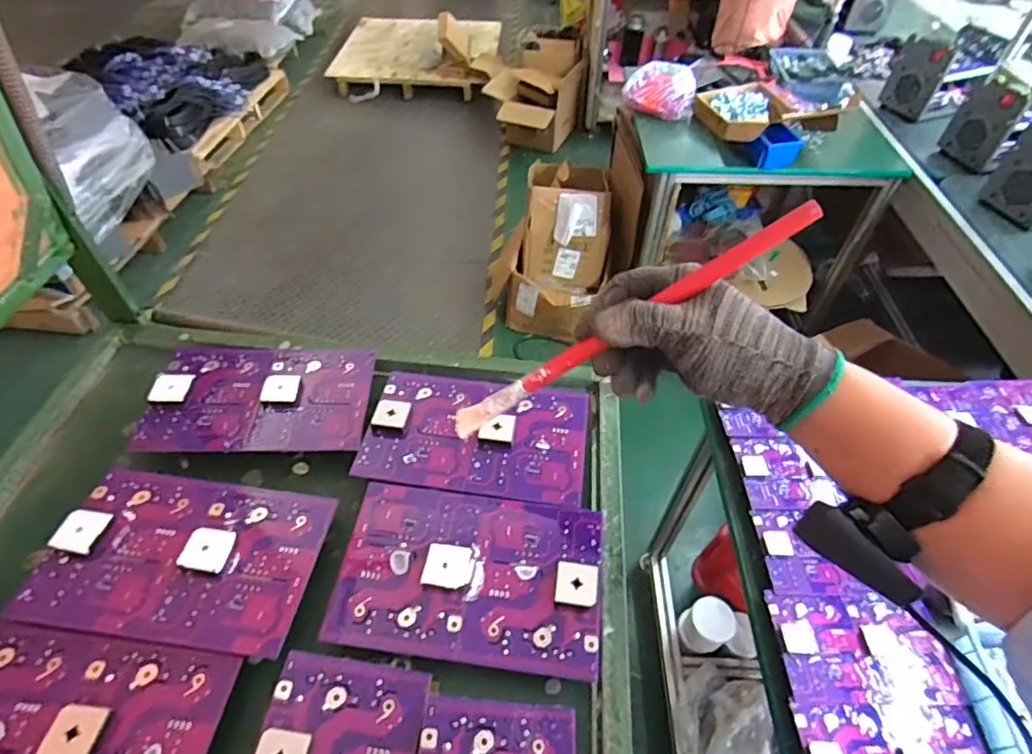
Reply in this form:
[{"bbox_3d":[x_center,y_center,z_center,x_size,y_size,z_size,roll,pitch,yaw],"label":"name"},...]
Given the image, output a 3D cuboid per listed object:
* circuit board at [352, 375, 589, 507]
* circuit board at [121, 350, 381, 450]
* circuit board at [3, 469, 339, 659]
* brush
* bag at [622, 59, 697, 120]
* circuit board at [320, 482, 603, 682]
[{"bbox_3d":[-0.035,0.047,0.518,0.200,0.016,0.139,6,46,3],"label":"circuit board"},{"bbox_3d":[-0.242,0.015,0.531,0.196,0.015,0.127,1,49,-5],"label":"circuit board"},{"bbox_3d":[-0.256,0.136,0.429,0.194,0.020,0.124,6,50,4],"label":"circuit board"},{"bbox_3d":[0.064,-0.029,0.383,0.285,0.017,0.019,-32,46,24],"label":"brush"},{"bbox_3d":[0.419,-0.841,1.610,0.204,0.091,0.176,10,50,7],"label":"bag"},{"bbox_3d":[-0.034,0.149,0.427,0.198,0.016,0.126,6,50,4],"label":"circuit board"}]

